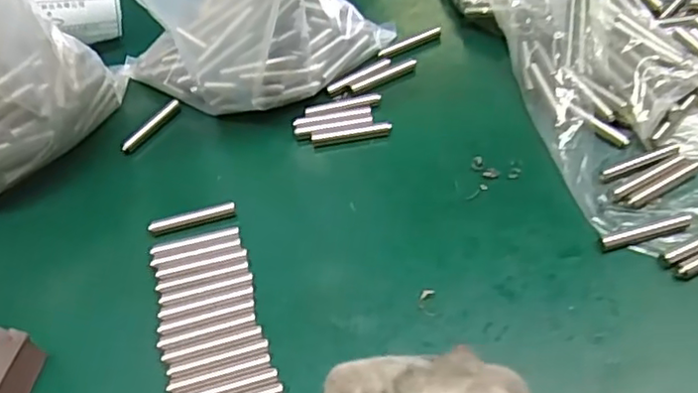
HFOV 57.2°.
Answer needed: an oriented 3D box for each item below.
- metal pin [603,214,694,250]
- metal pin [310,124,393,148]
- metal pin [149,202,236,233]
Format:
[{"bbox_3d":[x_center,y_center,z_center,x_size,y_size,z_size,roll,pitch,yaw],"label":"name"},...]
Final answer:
[{"bbox_3d":[0.152,0.017,0.324,0.050,0.006,0.008,-15,51,-6],"label":"metal pin"},{"bbox_3d":[0.001,-0.039,0.389,0.048,0.004,0.006,-10,50,-1],"label":"metal pin"},{"bbox_3d":[-0.087,0.011,0.356,0.048,0.005,0.007,-14,51,-5],"label":"metal pin"}]

